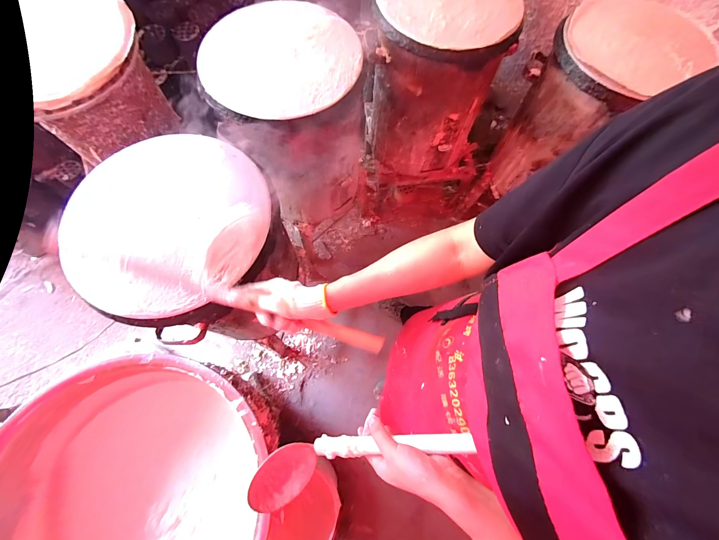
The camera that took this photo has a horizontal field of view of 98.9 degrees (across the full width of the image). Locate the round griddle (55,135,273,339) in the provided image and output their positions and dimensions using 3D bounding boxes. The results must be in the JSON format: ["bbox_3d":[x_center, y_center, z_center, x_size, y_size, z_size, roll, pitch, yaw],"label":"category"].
[{"bbox_3d":[-0.349,-0.088,0.575,0.367,0.064,0.361,1,72,-2],"label":"round griddle"}]

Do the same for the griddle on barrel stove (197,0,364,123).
[{"bbox_3d":[-0.184,-0.496,0.719,0.363,0.025,0.341,-4,72,-3],"label":"griddle on barrel stove"}]

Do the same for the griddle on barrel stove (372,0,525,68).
[{"bbox_3d":[0.238,-0.689,0.805,0.378,0.053,0.344,1,72,-2],"label":"griddle on barrel stove"}]

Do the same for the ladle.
[{"bbox_3d":[0.000,0.241,0.389,0.284,0.070,0.073,-19,72,14],"label":"ladle"}]

